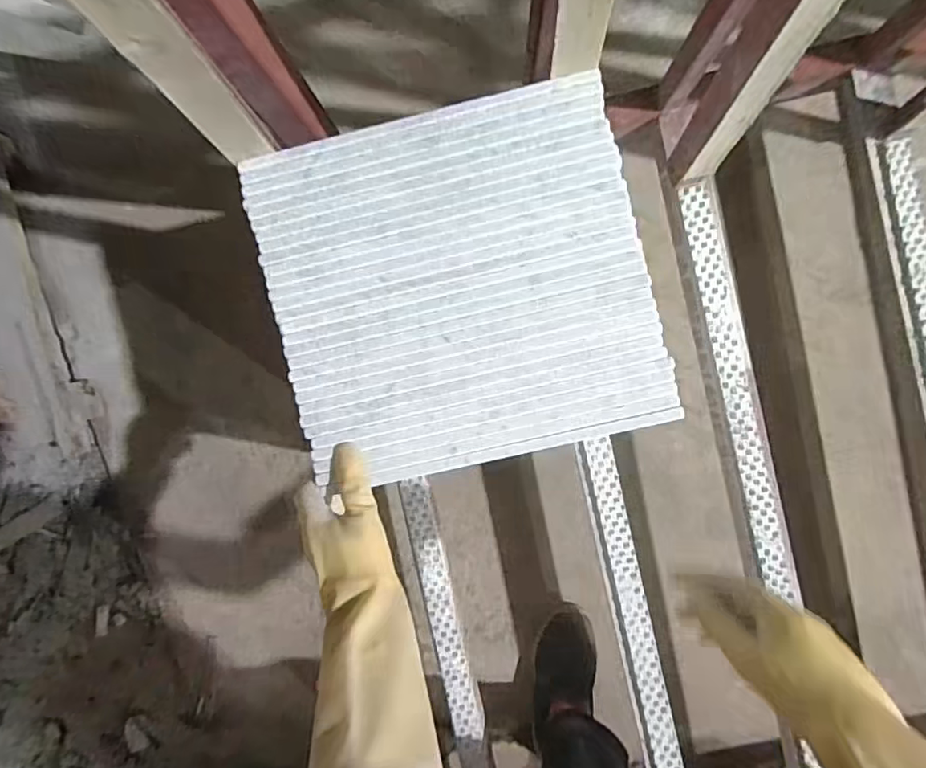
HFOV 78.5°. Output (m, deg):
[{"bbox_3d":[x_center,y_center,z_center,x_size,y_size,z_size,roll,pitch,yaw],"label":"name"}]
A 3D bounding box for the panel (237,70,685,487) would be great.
[{"bbox_3d":[-0.005,-0.077,0.459,0.296,0.009,0.280,-14,92,4],"label":"panel"}]

